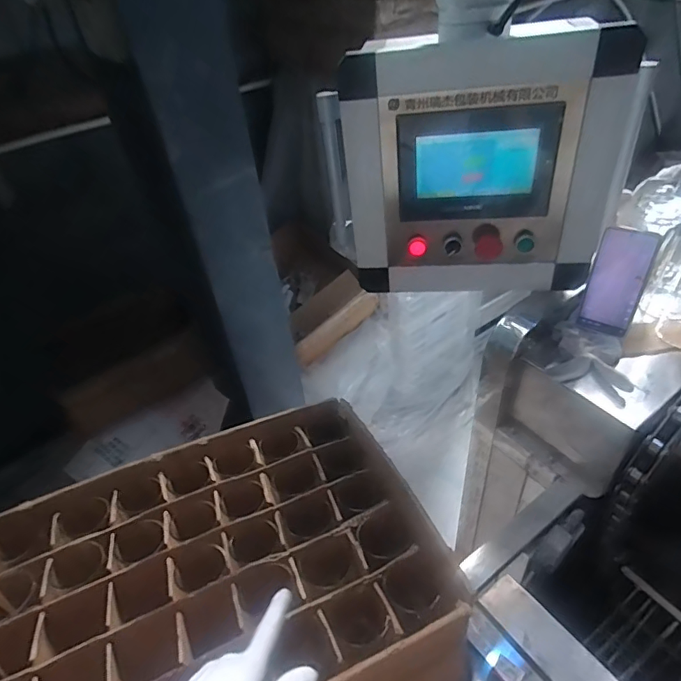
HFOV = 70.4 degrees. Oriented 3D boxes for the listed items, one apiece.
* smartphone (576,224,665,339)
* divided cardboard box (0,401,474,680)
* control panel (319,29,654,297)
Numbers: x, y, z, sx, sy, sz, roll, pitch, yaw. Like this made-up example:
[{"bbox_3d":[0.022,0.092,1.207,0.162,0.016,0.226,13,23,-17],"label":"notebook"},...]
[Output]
[{"bbox_3d":[0.420,-0.087,0.736,0.074,0.159,0.011,22,28,29],"label":"smartphone"},{"bbox_3d":[-0.165,0.293,0.579,0.547,0.106,0.440,-18,43,-12],"label":"divided cardboard box"},{"bbox_3d":[0.191,-0.249,0.708,0.427,0.339,0.126,3,43,11],"label":"control panel"}]

